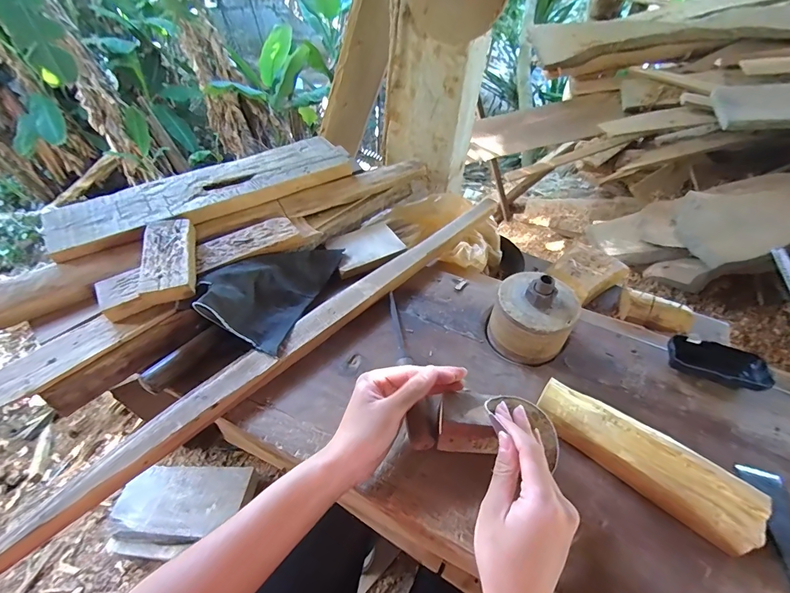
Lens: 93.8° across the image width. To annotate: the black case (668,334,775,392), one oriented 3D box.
[{"bbox_3d":[0.410,0.087,0.474,0.109,0.026,0.057,18,51,13],"label":"black case"}]

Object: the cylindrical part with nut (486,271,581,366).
[{"bbox_3d":[0.181,0.022,0.486,0.097,0.100,0.090,1,49,-1],"label":"cylindrical part with nut"}]

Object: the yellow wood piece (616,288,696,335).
[{"bbox_3d":[0.457,0.028,0.646,0.115,0.040,0.063,19,51,14],"label":"yellow wood piece"}]

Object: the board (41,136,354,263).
[{"bbox_3d":[-0.291,-0.172,0.604,0.458,0.032,0.112,-26,55,-23],"label":"board"}]

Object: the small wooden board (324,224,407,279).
[{"bbox_3d":[-0.050,-0.085,0.627,0.118,0.014,0.095,-19,53,-18],"label":"small wooden board"}]

